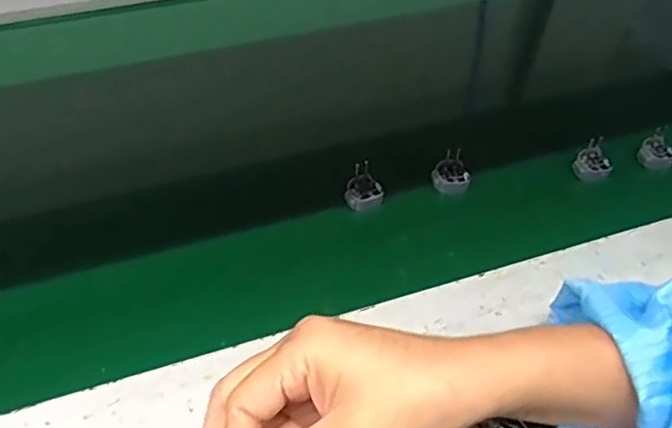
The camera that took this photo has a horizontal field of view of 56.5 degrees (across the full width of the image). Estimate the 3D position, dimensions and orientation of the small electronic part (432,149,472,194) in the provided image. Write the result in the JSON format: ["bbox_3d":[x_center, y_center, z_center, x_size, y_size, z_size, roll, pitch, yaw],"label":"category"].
[{"bbox_3d":[0.092,-0.031,0.496,0.029,0.028,0.027,14,53,9],"label":"small electronic part"}]

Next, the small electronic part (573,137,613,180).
[{"bbox_3d":[0.209,-0.042,0.504,0.027,0.027,0.026,1,52,-2],"label":"small electronic part"}]

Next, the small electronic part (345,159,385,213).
[{"bbox_3d":[0.022,-0.018,0.478,0.027,0.030,0.027,1,52,-2],"label":"small electronic part"}]

